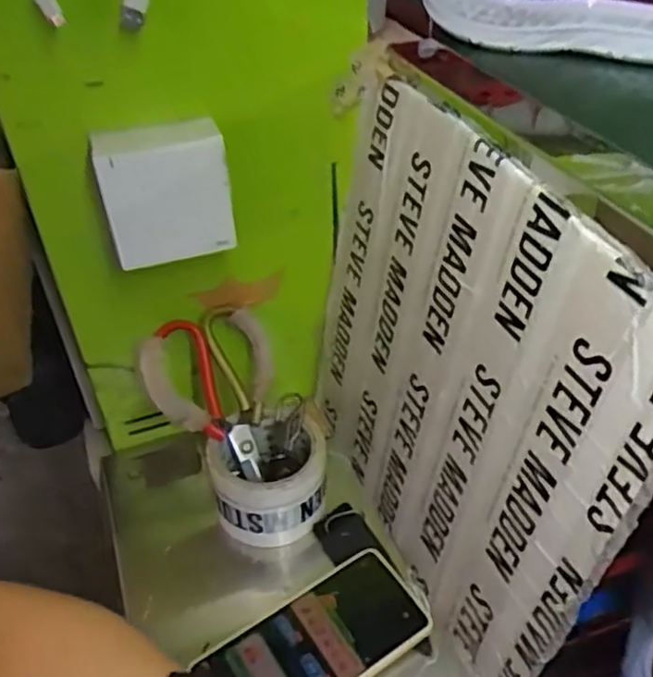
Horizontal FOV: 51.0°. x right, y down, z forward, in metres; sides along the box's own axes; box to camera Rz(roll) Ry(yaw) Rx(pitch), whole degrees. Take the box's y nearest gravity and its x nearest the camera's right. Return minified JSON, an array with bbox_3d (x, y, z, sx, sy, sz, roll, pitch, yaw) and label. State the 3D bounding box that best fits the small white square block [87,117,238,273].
[{"bbox_3d":[-0.112,-0.102,0.477,0.087,0.086,0.040,-11,45,-19],"label":"small white square block"}]

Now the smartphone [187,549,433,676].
[{"bbox_3d":[-0.004,0.220,0.491,0.154,0.011,0.080,-26,47,-24],"label":"smartphone"}]

